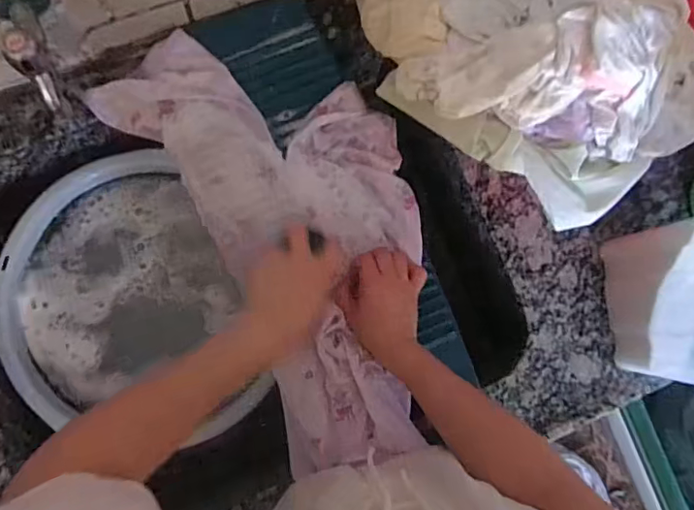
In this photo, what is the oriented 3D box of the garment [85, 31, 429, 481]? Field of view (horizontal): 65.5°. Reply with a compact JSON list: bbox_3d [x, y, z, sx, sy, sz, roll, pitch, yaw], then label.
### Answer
[{"bbox_3d":[-0.049,-0.016,0.607,0.274,0.072,0.480,-23,85,-8],"label":"garment"}]

